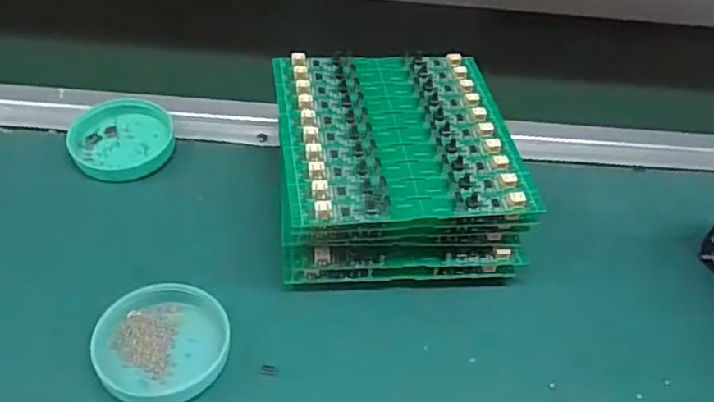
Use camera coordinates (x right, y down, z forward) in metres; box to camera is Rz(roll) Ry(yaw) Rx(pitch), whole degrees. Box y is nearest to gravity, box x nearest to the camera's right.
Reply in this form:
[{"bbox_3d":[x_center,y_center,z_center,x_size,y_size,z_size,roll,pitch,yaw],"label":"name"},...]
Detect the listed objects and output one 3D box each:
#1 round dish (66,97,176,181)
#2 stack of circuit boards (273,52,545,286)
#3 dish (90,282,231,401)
[{"bbox_3d":[-0.164,-0.044,0.413,0.070,0.018,0.065,4,45,-4],"label":"round dish"},{"bbox_3d":[0.022,-0.024,0.378,0.139,0.068,0.140,-1,44,-9],"label":"stack of circuit boards"},{"bbox_3d":[-0.098,0.070,0.310,0.062,0.016,0.064,4,45,-4],"label":"dish"}]

